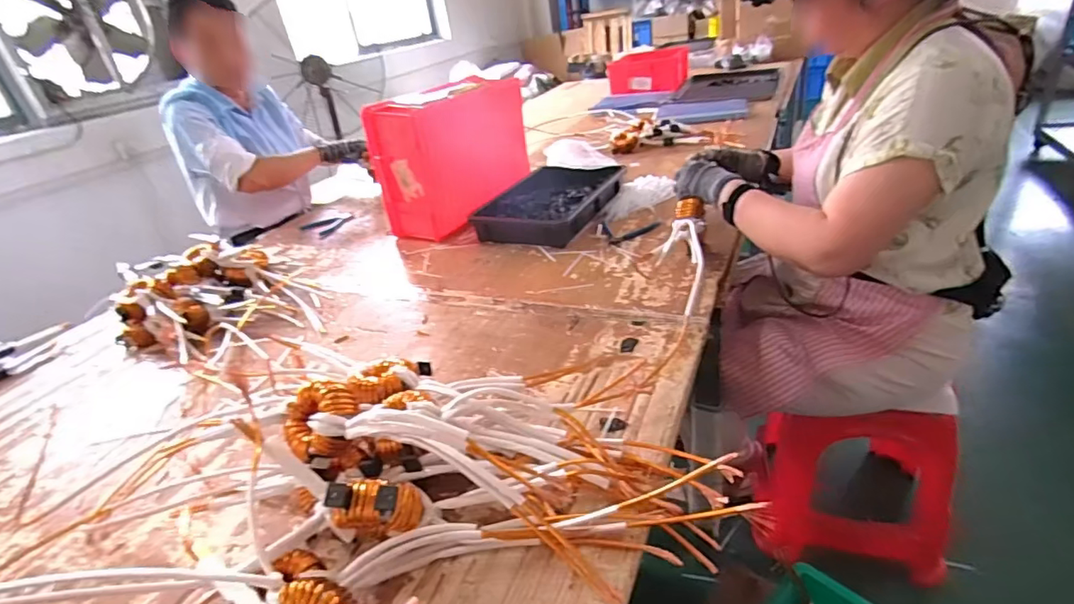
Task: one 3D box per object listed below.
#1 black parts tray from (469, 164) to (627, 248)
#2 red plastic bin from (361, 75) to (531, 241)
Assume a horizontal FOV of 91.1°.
[{"bbox_3d":[0.029,-0.240,1.226,0.263,0.051,0.363,7,34,28],"label":"black parts tray"},{"bbox_3d":[-0.189,-0.348,1.216,0.168,0.266,0.350,10,35,31],"label":"red plastic bin"}]

